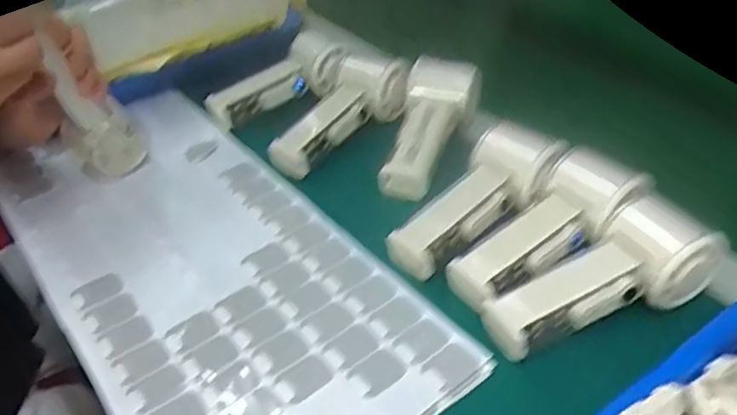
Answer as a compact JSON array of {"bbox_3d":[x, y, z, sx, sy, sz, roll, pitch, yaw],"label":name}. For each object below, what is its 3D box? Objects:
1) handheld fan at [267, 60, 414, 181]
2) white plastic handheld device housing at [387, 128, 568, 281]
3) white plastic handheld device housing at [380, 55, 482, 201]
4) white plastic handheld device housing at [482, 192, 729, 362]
[{"bbox_3d":[-0.027,-0.087,0.564,0.054,0.055,0.148,29,50,32],"label":"handheld fan"},{"bbox_3d":[0.078,-0.006,0.464,0.153,0.030,0.059,-39,51,-19],"label":"white plastic handheld device housing"},{"bbox_3d":[0.052,-0.070,0.550,0.060,0.050,0.149,14,60,19],"label":"white plastic handheld device housing"},{"bbox_3d":[0.150,0.047,0.403,0.155,0.056,0.053,-25,43,-5],"label":"white plastic handheld device housing"}]

